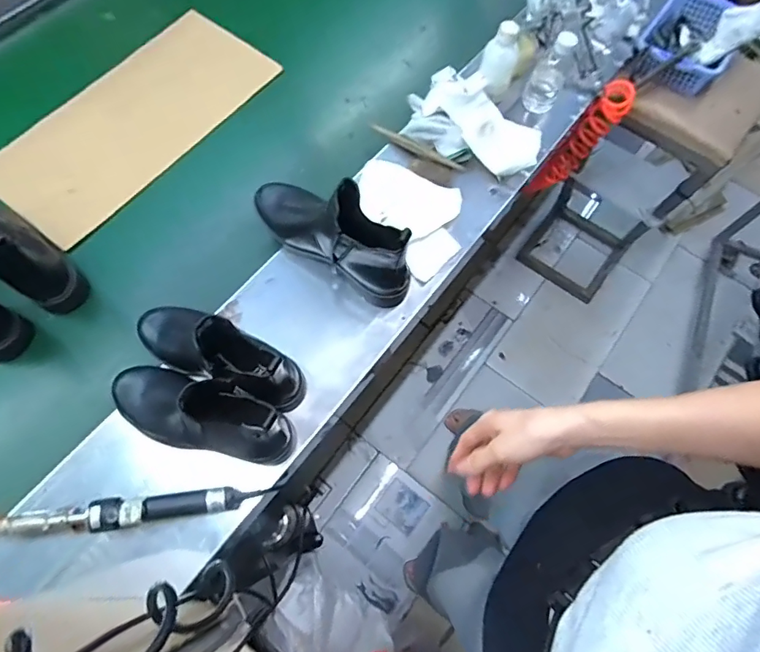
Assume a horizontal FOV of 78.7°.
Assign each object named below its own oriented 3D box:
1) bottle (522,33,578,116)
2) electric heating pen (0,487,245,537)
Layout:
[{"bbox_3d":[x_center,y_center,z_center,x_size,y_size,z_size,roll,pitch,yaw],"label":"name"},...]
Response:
[{"bbox_3d":[0.296,-0.438,0.809,0.064,0.150,0.056,26,69,8],"label":"bottle"},{"bbox_3d":[-0.323,0.226,0.557,0.293,0.045,0.035,-8,68,-5],"label":"electric heating pen"}]

